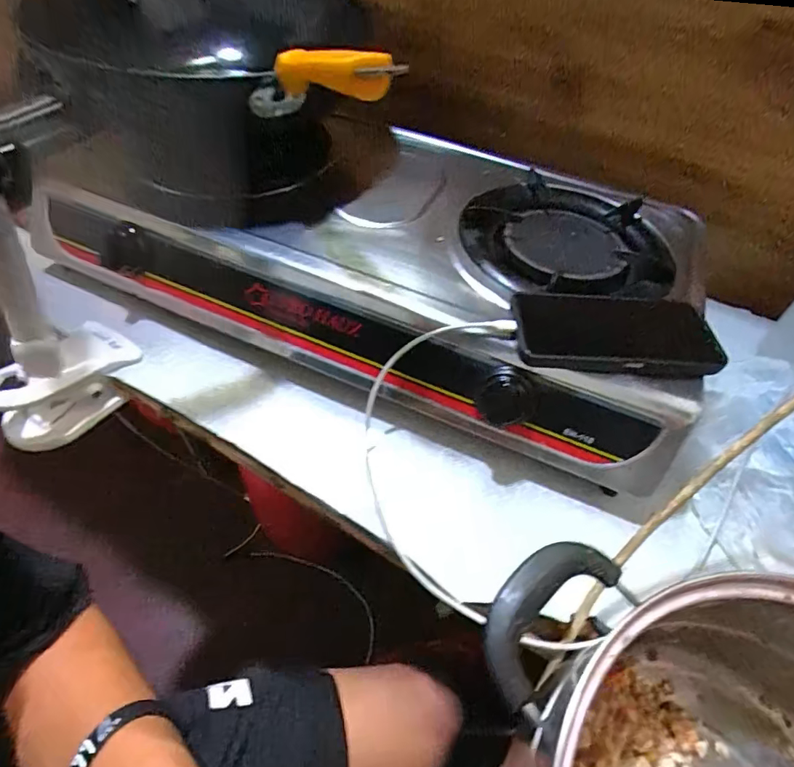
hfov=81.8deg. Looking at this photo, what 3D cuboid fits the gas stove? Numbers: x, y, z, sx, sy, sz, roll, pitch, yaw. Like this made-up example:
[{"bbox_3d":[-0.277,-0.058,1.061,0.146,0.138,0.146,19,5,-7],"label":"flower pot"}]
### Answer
[{"bbox_3d":[-0.015,-0.150,0.530,0.631,0.119,0.337,19,53,12],"label":"gas stove"}]

